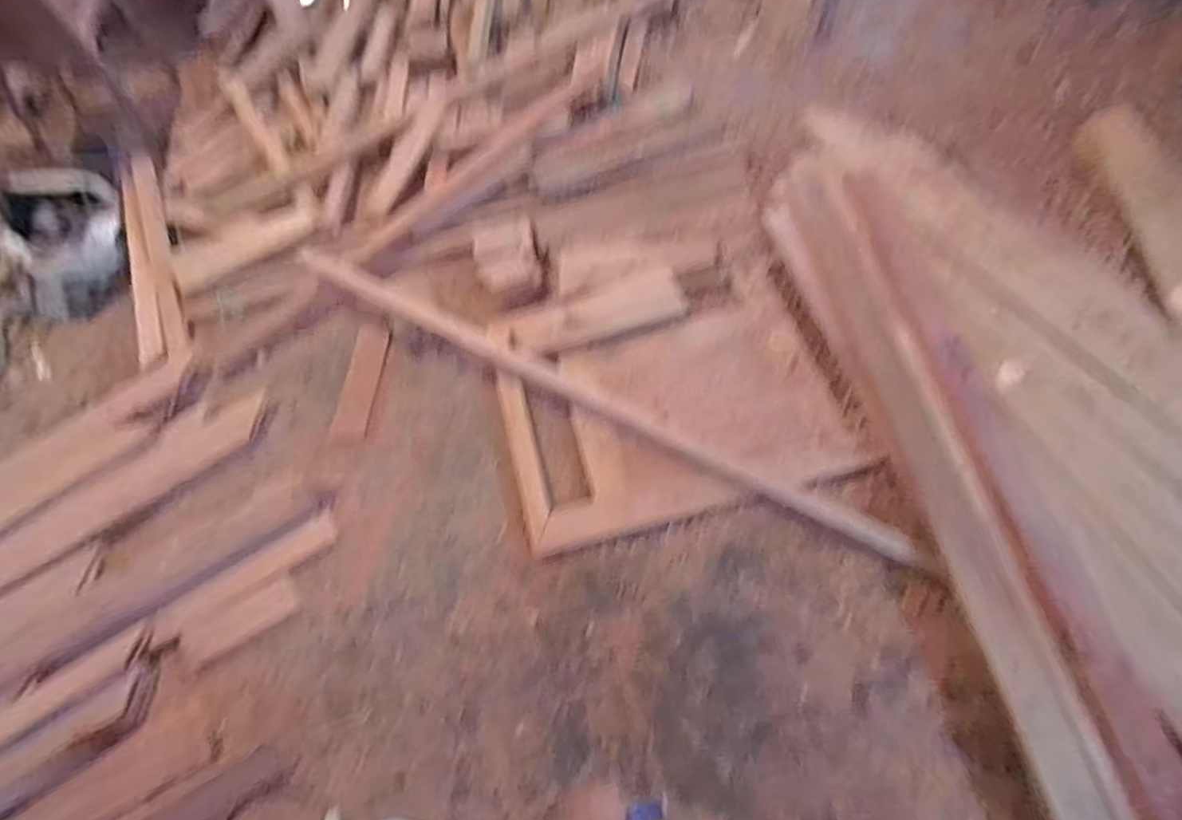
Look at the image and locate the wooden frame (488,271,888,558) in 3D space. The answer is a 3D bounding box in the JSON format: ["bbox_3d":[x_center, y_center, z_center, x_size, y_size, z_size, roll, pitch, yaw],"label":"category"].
[{"bbox_3d":[0.206,-0.052,1.693,0.902,0.044,0.707,-16,64,-4],"label":"wooden frame"}]

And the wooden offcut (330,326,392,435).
[{"bbox_3d":[-0.694,-0.091,1.842,0.104,0.017,0.381,1,64,4],"label":"wooden offcut"}]

